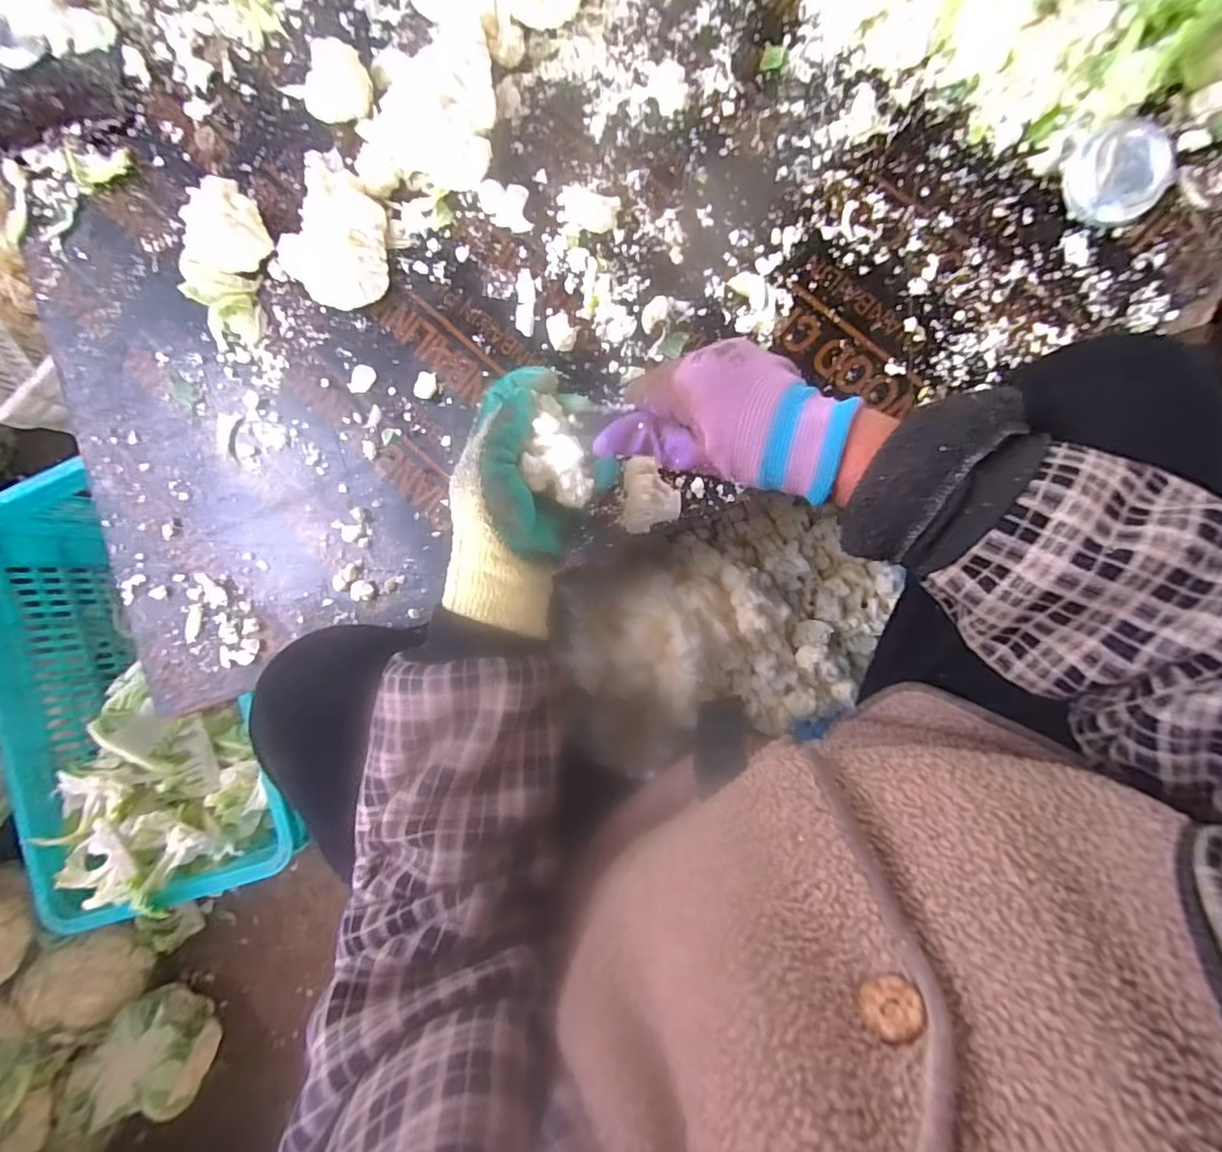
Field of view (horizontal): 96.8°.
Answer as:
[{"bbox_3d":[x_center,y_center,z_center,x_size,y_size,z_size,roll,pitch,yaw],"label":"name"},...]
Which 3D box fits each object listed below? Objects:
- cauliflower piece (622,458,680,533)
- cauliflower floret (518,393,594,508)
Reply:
[{"bbox_3d":[0.030,-0.057,0.404,0.042,0.034,0.049,5,90,8],"label":"cauliflower piece"},{"bbox_3d":[-0.035,-0.084,0.357,0.036,0.043,0.070,-10,88,8],"label":"cauliflower floret"}]

